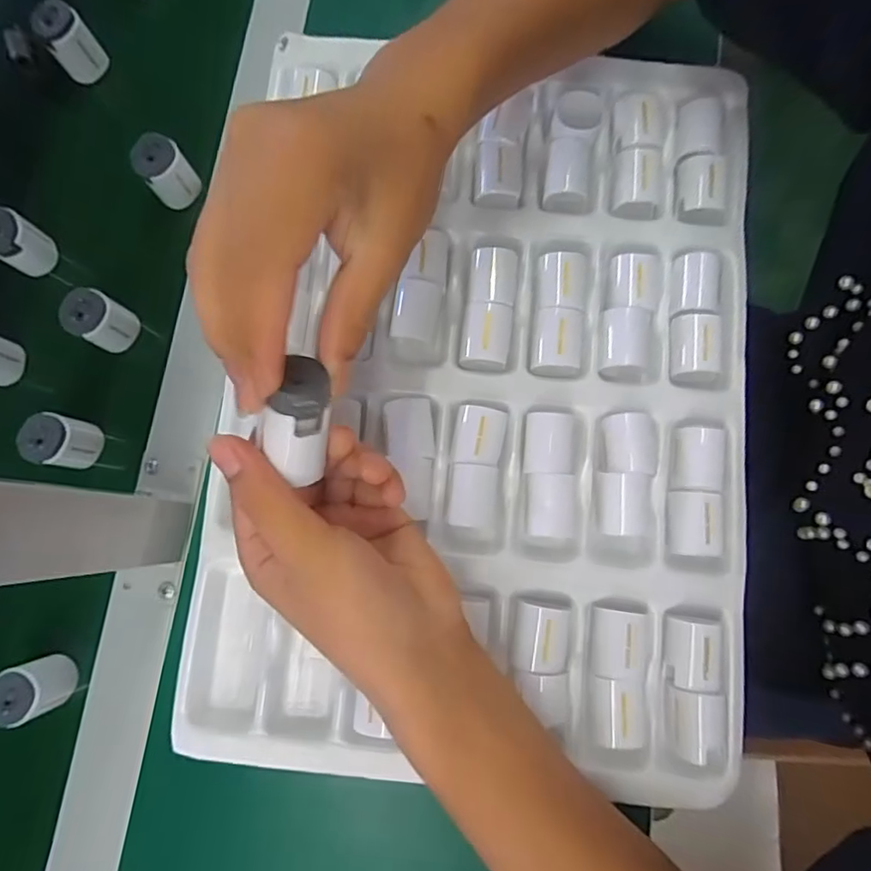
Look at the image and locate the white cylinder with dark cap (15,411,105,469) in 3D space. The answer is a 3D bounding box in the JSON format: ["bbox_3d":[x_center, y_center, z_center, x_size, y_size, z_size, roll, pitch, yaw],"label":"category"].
[{"bbox_3d":[-0.231,0.003,0.347,0.024,0.039,0.033,12,82,4],"label":"white cylinder with dark cap"}]

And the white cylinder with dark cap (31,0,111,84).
[{"bbox_3d":[-0.256,-0.277,0.393,0.031,0.042,0.024,-35,82,-3],"label":"white cylinder with dark cap"}]

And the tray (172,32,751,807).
[{"bbox_3d":[0.030,-0.028,0.345,0.305,0.050,0.435,6,82,3],"label":"tray"}]

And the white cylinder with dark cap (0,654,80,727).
[{"bbox_3d":[-0.234,0.148,0.327,0.024,0.042,0.030,-20,81,-1],"label":"white cylinder with dark cap"}]

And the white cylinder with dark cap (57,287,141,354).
[{"bbox_3d":[-0.214,-0.073,0.358,0.025,0.038,0.030,27,83,6],"label":"white cylinder with dark cap"}]

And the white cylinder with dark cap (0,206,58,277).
[{"bbox_3d":[-0.278,-0.128,0.372,0.025,0.042,0.030,32,84,7],"label":"white cylinder with dark cap"}]

